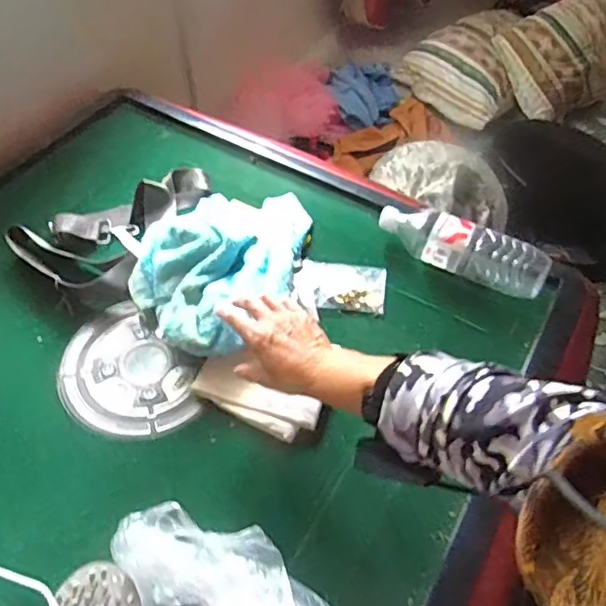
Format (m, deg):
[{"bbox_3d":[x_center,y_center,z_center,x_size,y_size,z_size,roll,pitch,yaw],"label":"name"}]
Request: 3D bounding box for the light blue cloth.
[{"bbox_3d":[-0.107,-0.066,0.724,0.198,0.068,0.297,7,51,4],"label":"light blue cloth"}]

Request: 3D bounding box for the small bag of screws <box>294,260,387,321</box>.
[{"bbox_3d":[0.050,-0.021,0.752,0.116,0.015,0.073,3,51,0],"label":"small bag of screws"}]

